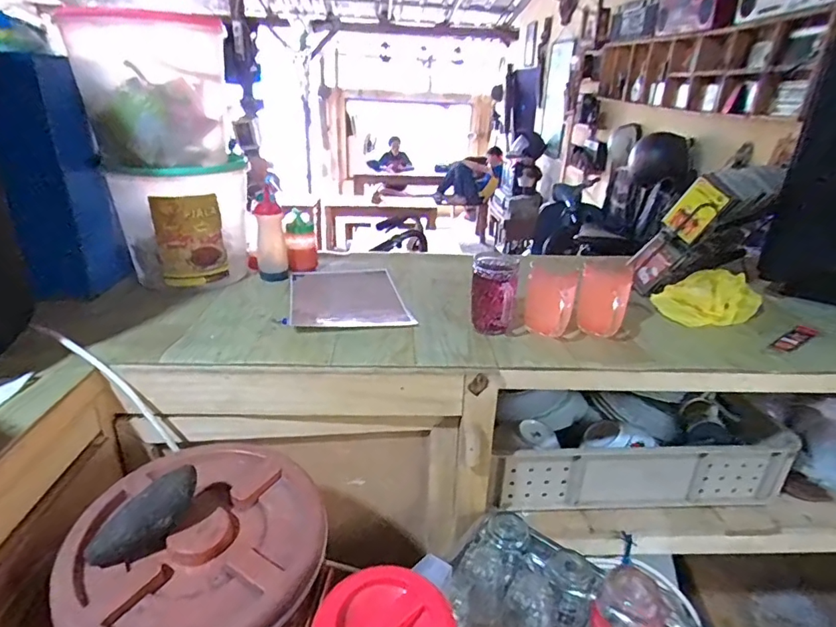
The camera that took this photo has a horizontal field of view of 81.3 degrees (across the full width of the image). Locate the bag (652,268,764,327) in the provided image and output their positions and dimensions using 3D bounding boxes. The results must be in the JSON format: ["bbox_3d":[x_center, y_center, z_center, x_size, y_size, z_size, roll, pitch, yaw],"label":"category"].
[{"bbox_3d":[0.539,-0.033,0.880,0.215,0.078,0.067,-5,26,-15],"label":"bag"}]

